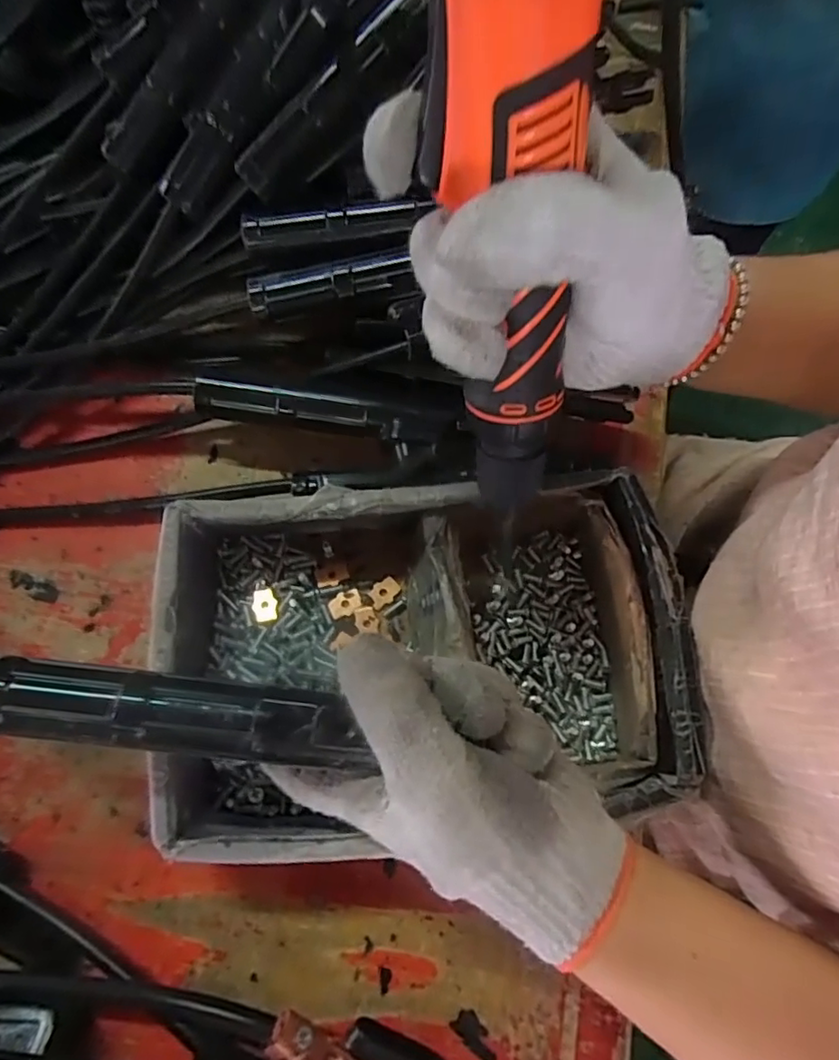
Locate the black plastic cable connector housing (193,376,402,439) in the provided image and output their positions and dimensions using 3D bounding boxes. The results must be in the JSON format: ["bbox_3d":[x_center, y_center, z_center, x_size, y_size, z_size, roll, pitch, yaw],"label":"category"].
[{"bbox_3d":[-0.074,-0.071,0.348,0.119,0.018,0.017,8,70,3],"label":"black plastic cable connector housing"}]

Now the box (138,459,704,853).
[{"bbox_3d":[0.000,0.062,0.306,0.254,0.061,0.171,-4,70,-3],"label":"box"}]

